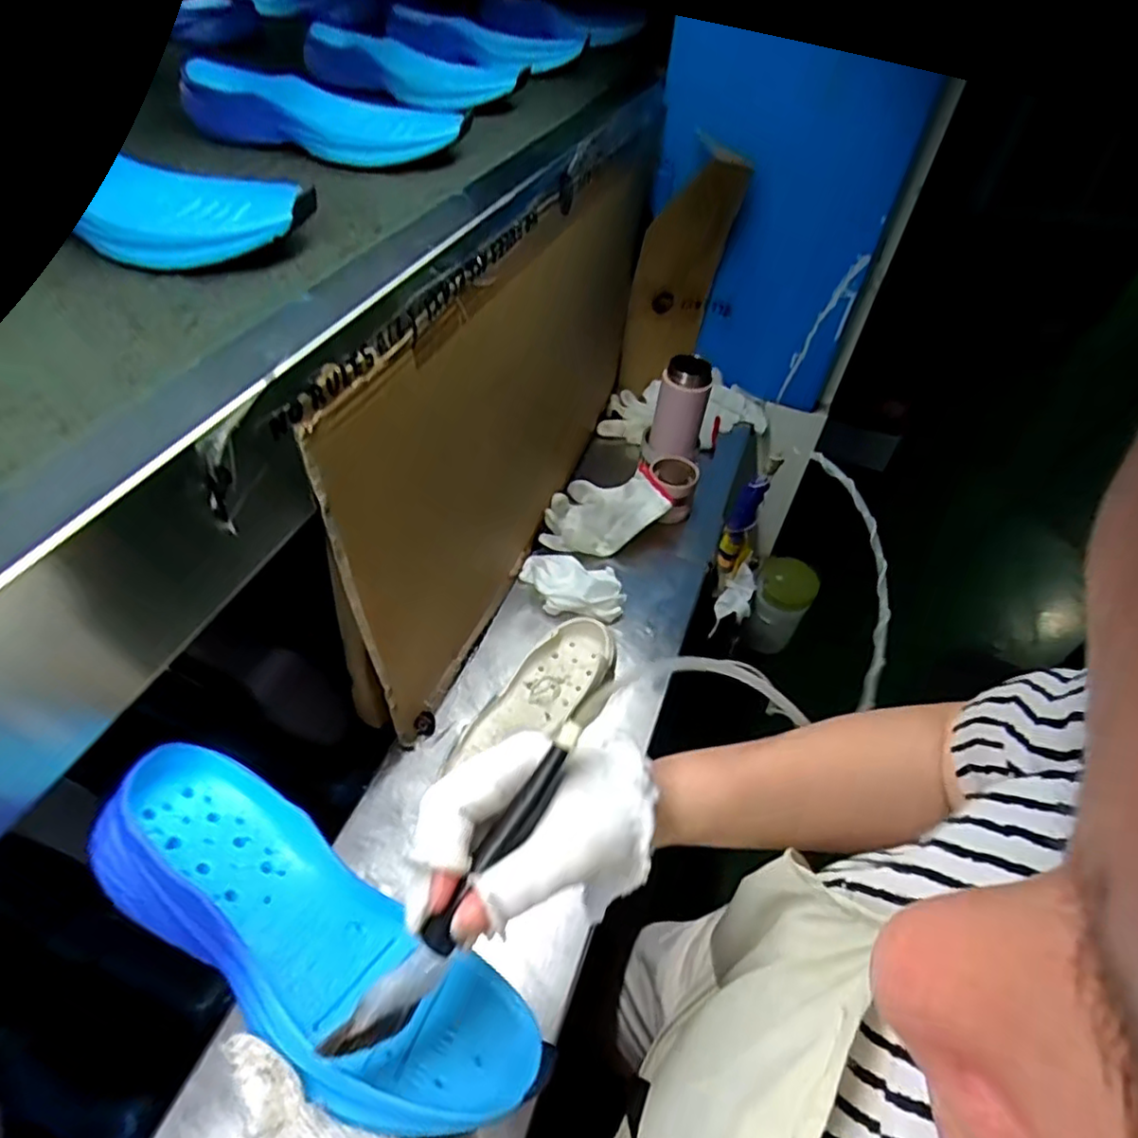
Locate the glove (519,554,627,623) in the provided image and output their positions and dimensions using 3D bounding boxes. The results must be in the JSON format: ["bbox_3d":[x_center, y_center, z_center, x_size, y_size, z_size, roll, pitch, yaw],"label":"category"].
[{"bbox_3d":[0.004,0.018,0.786,0.128,0.035,0.084,8,47,5],"label":"glove"}]

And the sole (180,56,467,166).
[{"bbox_3d":[-0.206,-0.386,0.560,0.236,0.045,0.082,14,48,11],"label":"sole"}]

